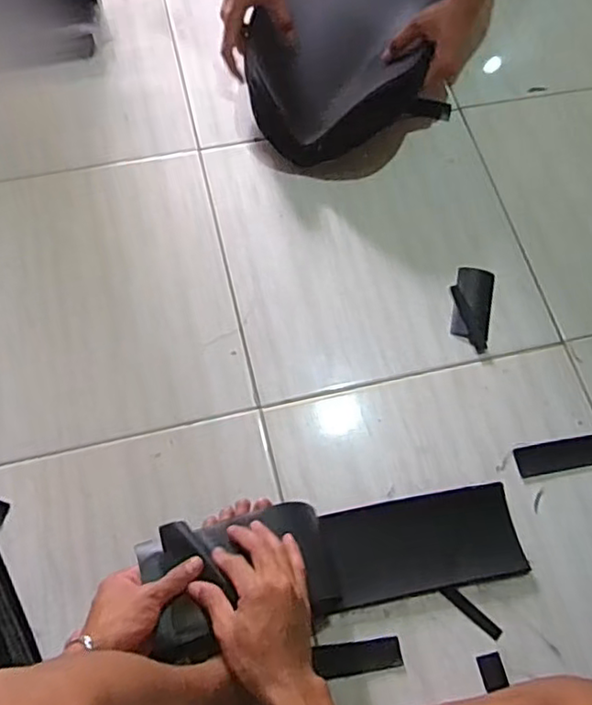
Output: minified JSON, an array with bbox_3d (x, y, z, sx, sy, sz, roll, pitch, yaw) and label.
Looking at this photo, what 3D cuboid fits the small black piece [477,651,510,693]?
[{"bbox_3d":[0.205,0.331,0.648,0.027,0.004,0.034,-12,69,-8],"label":"small black piece"}]

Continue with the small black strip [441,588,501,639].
[{"bbox_3d":[0.190,0.278,0.673,0.073,0.004,0.014,40,71,13],"label":"small black strip"}]

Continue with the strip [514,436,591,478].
[{"bbox_3d":[0.324,0.122,0.749,0.123,0.004,0.035,-9,68,-7],"label":"strip"}]

